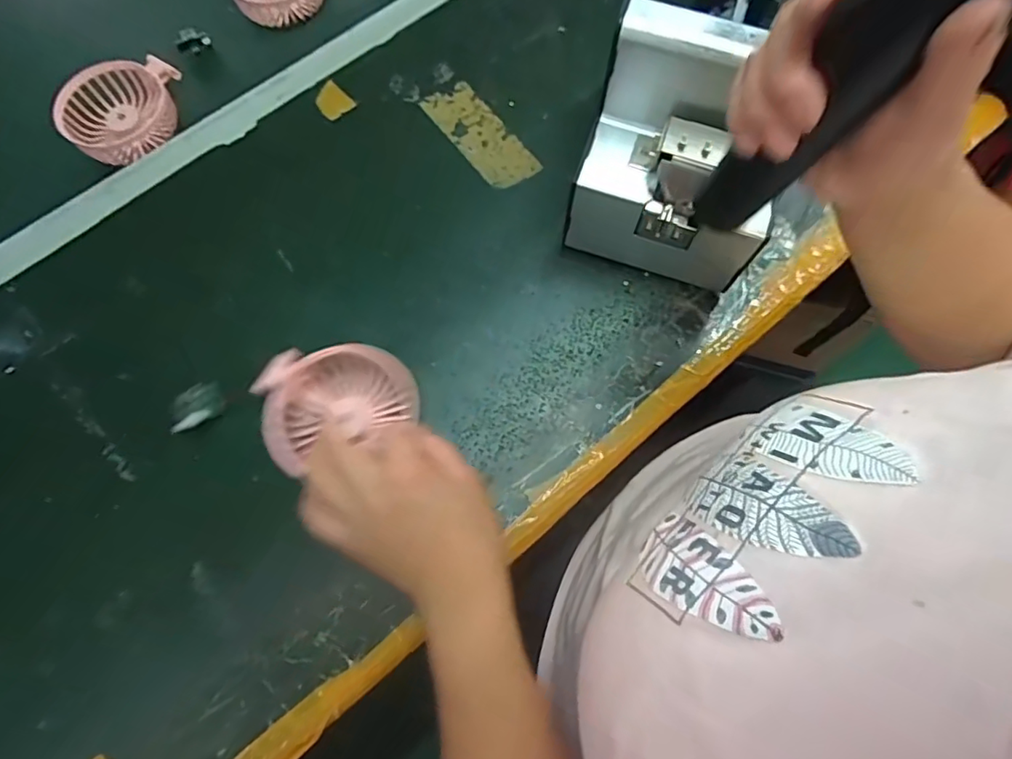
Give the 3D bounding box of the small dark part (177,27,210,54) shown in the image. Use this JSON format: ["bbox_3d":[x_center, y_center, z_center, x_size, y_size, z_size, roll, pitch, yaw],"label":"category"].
[{"bbox_3d":[-0.285,-0.307,0.505,0.029,0.020,0.008,-31,72,-13],"label":"small dark part"}]

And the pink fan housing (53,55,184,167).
[{"bbox_3d":[-0.326,-0.228,0.471,0.081,0.026,0.089,0,72,0],"label":"pink fan housing"}]

